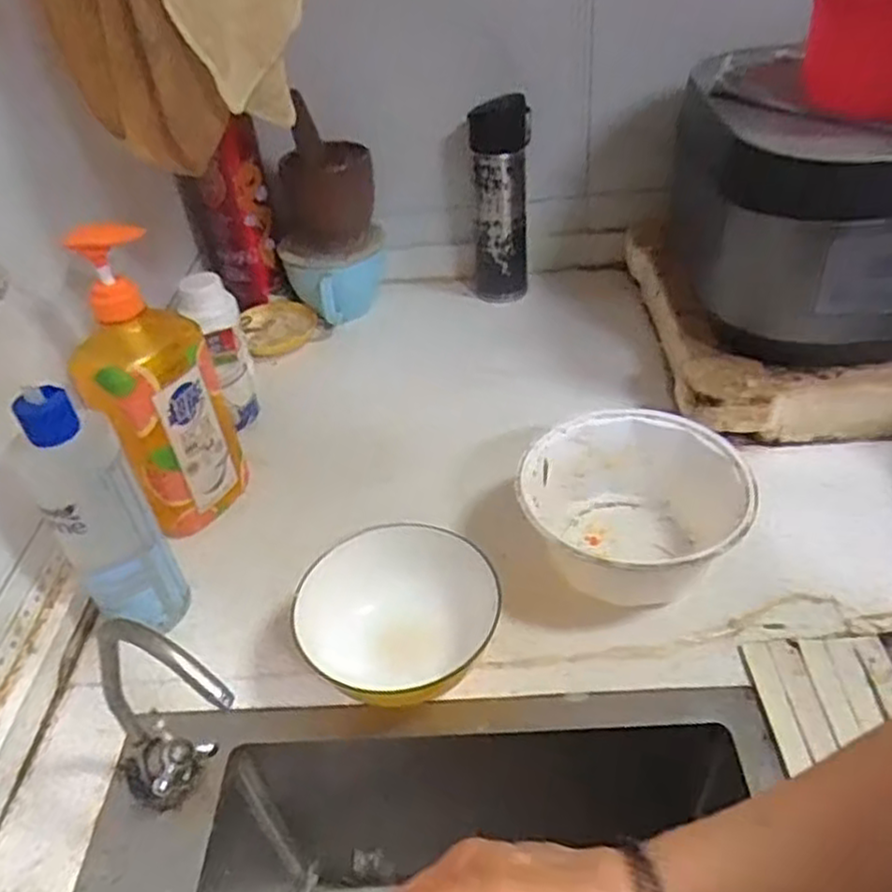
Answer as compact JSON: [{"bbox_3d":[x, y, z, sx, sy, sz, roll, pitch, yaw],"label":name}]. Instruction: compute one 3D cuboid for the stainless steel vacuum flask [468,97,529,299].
[{"bbox_3d":[0.062,-0.278,0.861,0.065,0.240,0.057,-4,40,2],"label":"stainless steel vacuum flask"}]

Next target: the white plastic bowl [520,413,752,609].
[{"bbox_3d":[0.139,0.053,0.567,0.162,0.081,0.155,-3,40,3],"label":"white plastic bowl"}]

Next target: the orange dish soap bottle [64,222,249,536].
[{"bbox_3d":[-0.230,-0.043,0.595,0.098,0.263,0.061,-26,44,-23],"label":"orange dish soap bottle"}]

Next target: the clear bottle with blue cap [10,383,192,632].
[{"bbox_3d":[-0.237,0.055,0.520,0.052,0.208,0.053,8,42,16],"label":"clear bottle with blue cap"}]

